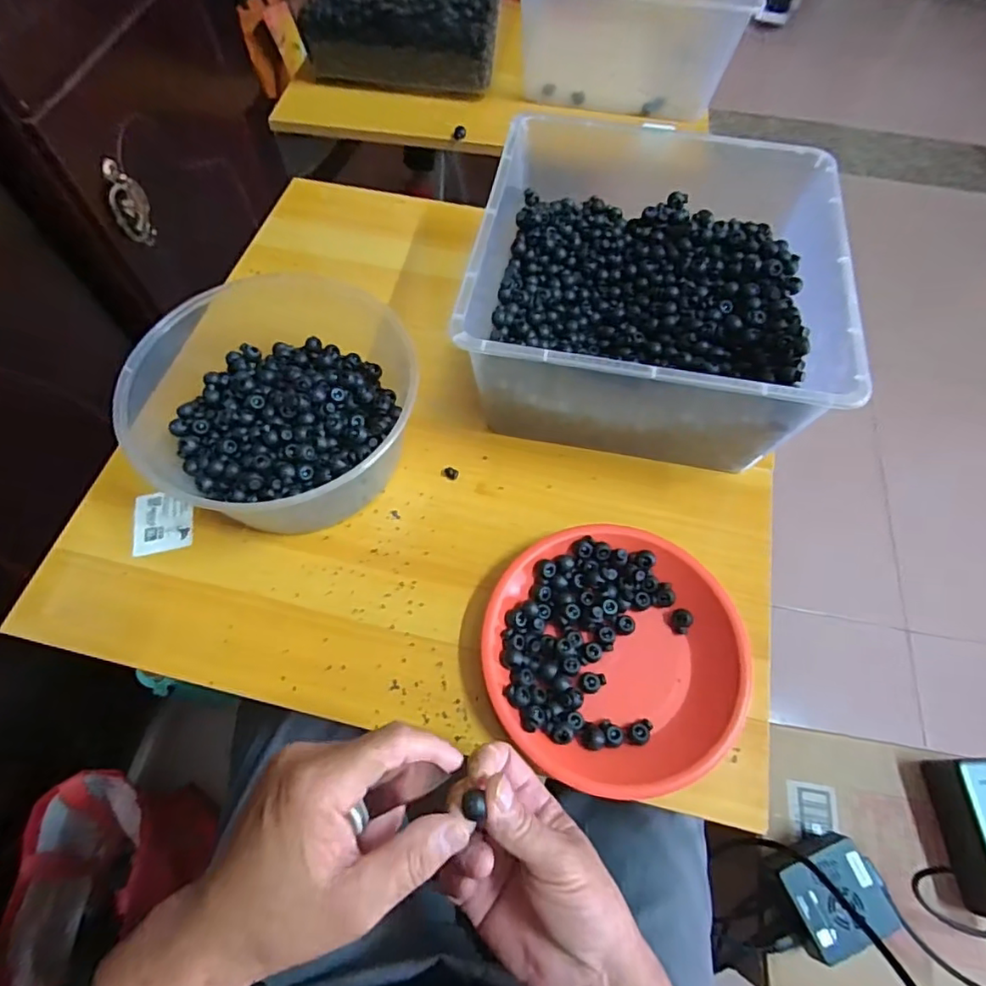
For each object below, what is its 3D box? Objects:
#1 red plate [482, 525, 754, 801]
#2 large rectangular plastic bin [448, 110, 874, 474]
[{"bbox_3d":[0.092,0.120,0.435,0.190,0.032,0.195,1,63,-1],"label":"red plate"},{"bbox_3d":[0.137,-0.180,0.509,0.290,0.122,0.285,11,63,4],"label":"large rectangular plastic bin"}]

